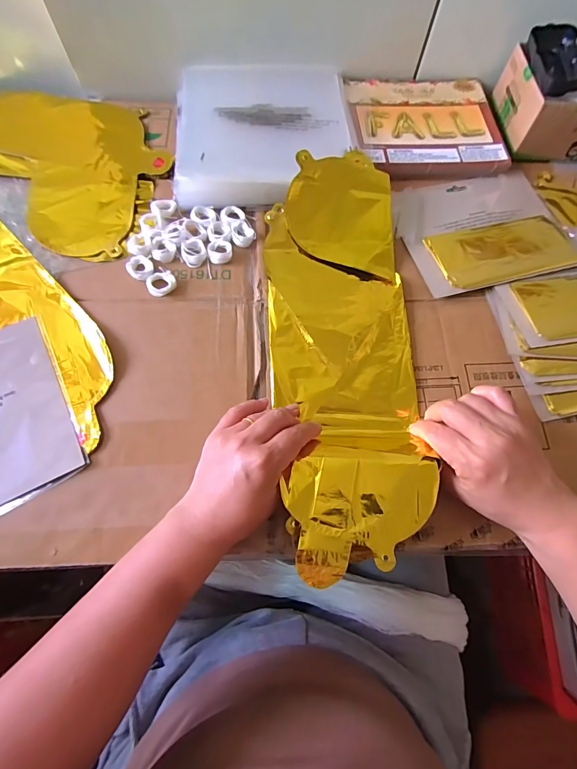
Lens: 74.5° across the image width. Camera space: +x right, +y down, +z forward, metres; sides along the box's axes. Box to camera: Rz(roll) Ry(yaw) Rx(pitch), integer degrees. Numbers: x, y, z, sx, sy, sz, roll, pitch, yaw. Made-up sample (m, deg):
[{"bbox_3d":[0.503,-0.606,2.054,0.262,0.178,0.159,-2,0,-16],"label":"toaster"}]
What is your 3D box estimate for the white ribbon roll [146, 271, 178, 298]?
[{"bbox_3d":[-0.133,-0.106,0.400,0.029,0.006,0.028,-18,72,-8],"label":"white ribbon roll"}]

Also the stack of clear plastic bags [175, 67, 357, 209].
[{"bbox_3d":[-0.029,-0.322,0.469,0.214,0.029,0.238,-4,70,-3],"label":"stack of clear plastic bags"}]

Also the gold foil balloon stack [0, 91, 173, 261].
[{"bbox_3d":[-0.347,-0.297,0.474,0.402,0.027,0.227,20,71,6],"label":"gold foil balloon stack"}]

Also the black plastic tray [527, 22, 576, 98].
[{"bbox_3d":[0.317,-0.383,0.445,0.052,0.029,0.115,3,69,-1],"label":"black plastic tray"}]

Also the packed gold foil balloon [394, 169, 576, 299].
[{"bbox_3d":[0.226,-0.186,0.435,0.191,0.010,0.162,-15,71,-7],"label":"packed gold foil balloon"}]

